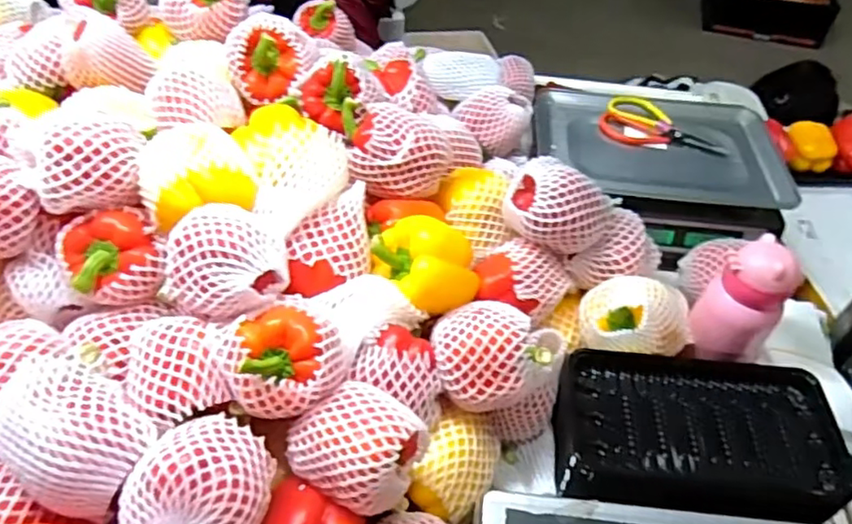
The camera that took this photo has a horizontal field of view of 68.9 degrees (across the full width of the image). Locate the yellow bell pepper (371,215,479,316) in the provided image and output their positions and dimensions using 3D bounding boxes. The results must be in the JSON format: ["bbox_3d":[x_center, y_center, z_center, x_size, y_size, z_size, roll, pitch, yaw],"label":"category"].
[{"bbox_3d":[0.002,-0.003,0.600,0.085,0.067,0.082,2,46,-2],"label":"yellow bell pepper"}]

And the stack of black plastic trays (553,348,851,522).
[{"bbox_3d":[0.253,0.166,0.592,0.255,0.063,0.158,3,46,-1],"label":"stack of black plastic trays"}]

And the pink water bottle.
[{"bbox_3d":[0.331,0.042,0.650,0.064,0.132,0.067,-15,49,-18],"label":"pink water bottle"}]

